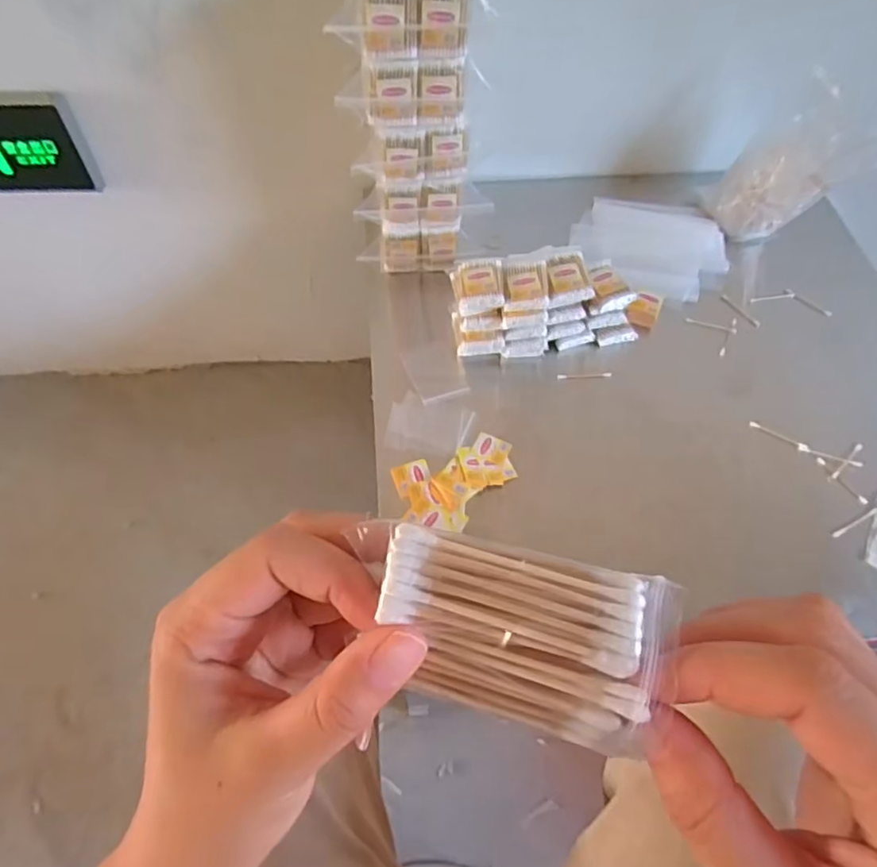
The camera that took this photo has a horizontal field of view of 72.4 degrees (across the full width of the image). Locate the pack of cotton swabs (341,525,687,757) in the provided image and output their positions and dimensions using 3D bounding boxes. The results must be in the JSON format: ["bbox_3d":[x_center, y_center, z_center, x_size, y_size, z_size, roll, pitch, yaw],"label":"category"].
[{"bbox_3d":[0.023,0.059,0.169,0.079,0.011,0.051,12,95,8],"label":"pack of cotton swabs"}]

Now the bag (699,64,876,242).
[{"bbox_3d":[0.509,-0.376,0.864,0.196,0.185,0.068,22,60,12],"label":"bag"}]

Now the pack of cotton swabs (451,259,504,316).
[{"bbox_3d":[0.052,-0.191,0.767,0.063,0.022,0.082,-2,58,-2],"label":"pack of cotton swabs"}]

